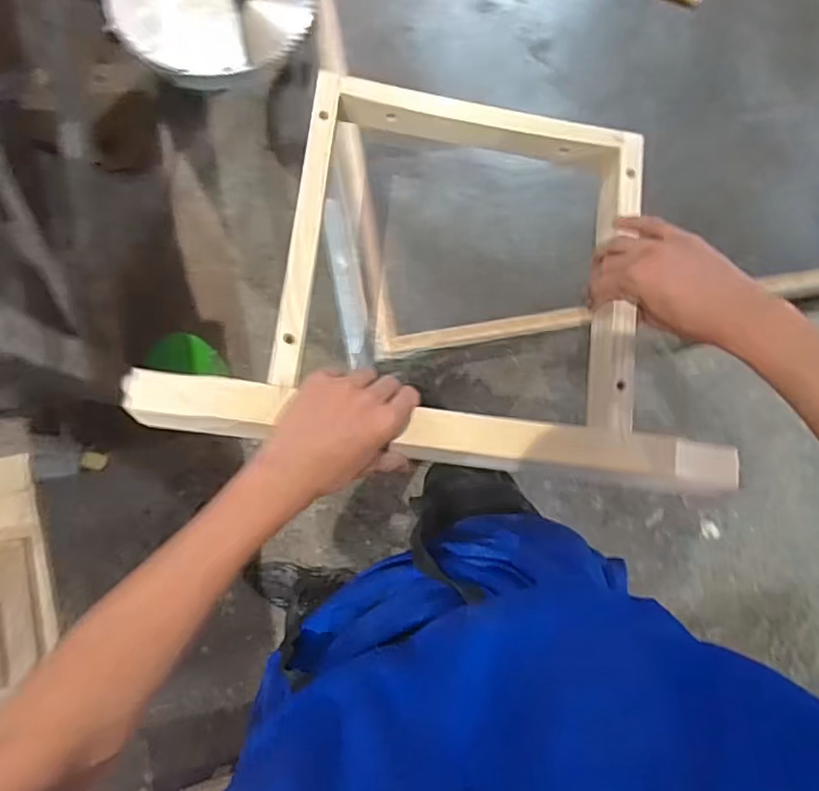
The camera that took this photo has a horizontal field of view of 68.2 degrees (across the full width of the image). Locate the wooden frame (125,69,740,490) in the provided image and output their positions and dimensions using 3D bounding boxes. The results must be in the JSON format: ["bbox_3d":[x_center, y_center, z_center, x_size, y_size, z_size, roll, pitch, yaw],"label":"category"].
[{"bbox_3d":[0.047,-0.111,0.505,0.476,0.066,0.329,8,83,-7],"label":"wooden frame"}]

